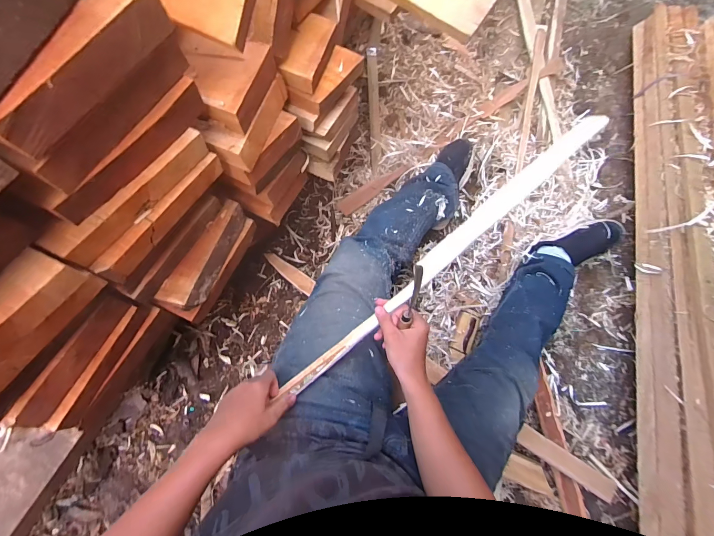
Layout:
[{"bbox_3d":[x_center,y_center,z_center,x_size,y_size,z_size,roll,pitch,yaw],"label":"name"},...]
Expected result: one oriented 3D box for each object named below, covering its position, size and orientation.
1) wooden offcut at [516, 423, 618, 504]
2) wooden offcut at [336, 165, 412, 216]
[{"bbox_3d":[0.473,0.440,0.778,0.220,0.027,0.046,33,77,7],"label":"wooden offcut"},{"bbox_3d":[0.051,-0.220,0.947,0.235,0.006,0.041,-34,100,-12],"label":"wooden offcut"}]

